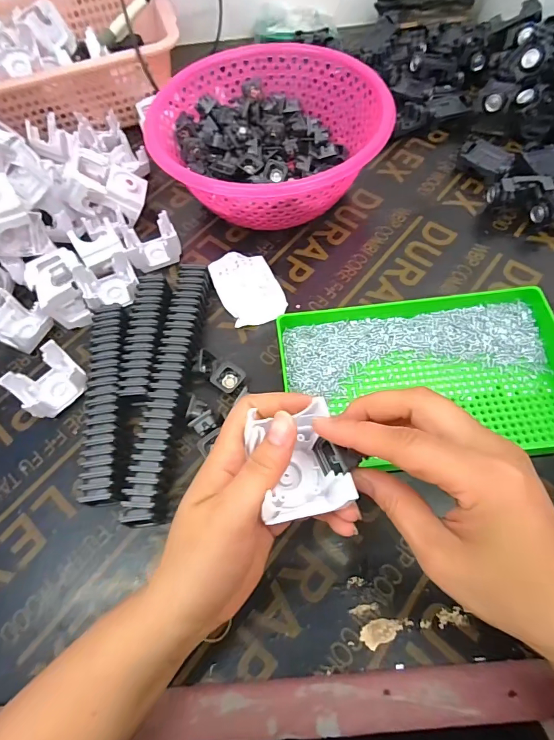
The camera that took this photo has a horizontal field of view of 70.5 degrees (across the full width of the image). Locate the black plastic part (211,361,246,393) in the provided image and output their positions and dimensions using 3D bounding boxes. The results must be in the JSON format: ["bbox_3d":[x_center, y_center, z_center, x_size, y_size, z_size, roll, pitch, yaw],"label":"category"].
[{"bbox_3d":[-0.045,0.008,0.372,0.025,0.013,0.028,29,68,18],"label":"black plastic part"}]

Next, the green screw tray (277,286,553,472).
[{"bbox_3d":[0.127,-0.001,0.344,0.239,0.032,0.152,-5,62,1],"label":"green screw tray"}]

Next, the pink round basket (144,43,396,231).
[{"bbox_3d":[-0.012,-0.265,0.447,0.243,0.076,0.227,-2,62,3],"label":"pink round basket"}]

